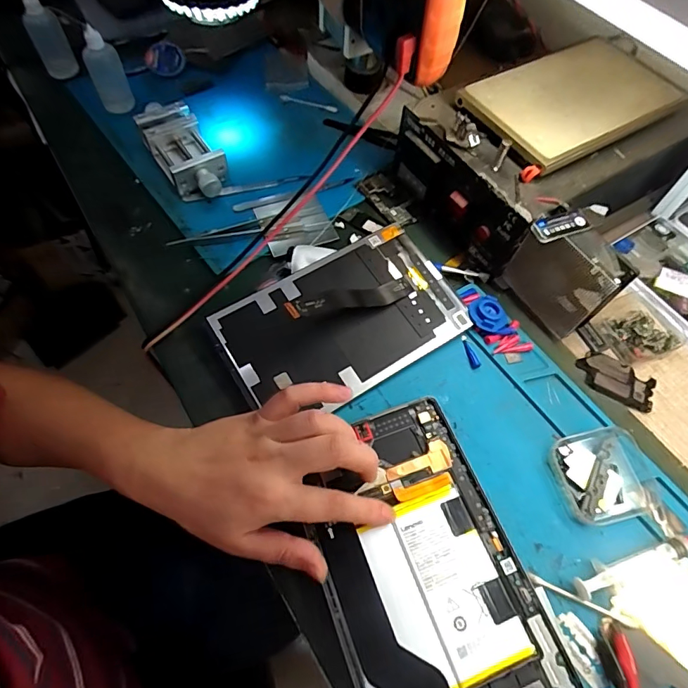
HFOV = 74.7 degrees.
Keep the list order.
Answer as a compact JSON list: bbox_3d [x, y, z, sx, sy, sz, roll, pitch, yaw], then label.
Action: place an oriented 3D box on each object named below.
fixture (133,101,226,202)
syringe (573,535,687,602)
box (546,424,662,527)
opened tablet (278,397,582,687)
[{"bbox_3d":[-0.168,-0.202,0.470,0.060,0.034,0.130,-27,65,-18],"label":"fixture"},{"bbox_3d":[0.205,0.148,0.306,0.107,0.014,0.017,-14,62,-11],"label":"syringe"},{"bbox_3d":[0.194,0.097,0.334,0.071,0.018,0.062,-10,61,-9],"label":"box"},{"bbox_3d":[0.049,0.146,0.303,0.127,0.006,0.201,-17,63,-13],"label":"opened tablet"}]

